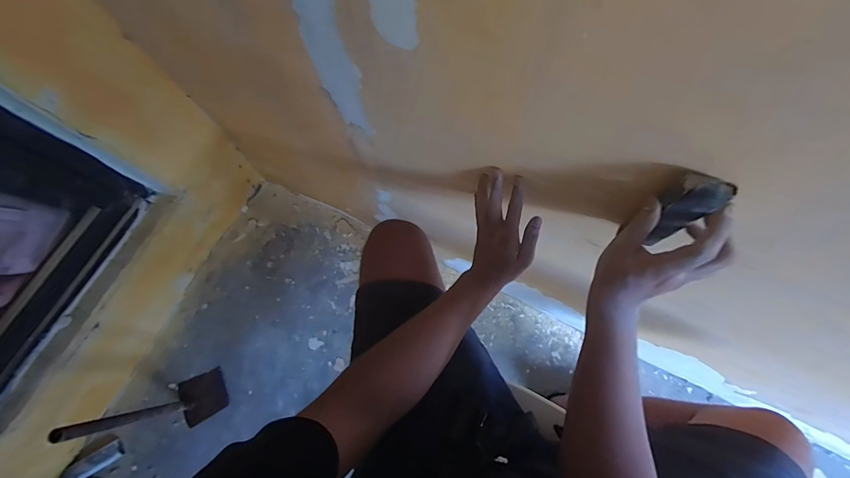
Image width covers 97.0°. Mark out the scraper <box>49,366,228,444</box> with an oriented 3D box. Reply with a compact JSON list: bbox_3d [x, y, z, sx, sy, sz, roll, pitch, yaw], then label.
[{"bbox_3d":[-0.605,0.375,0.846,0.113,0.393,0.116,-27,75,-6],"label":"scraper"}]

